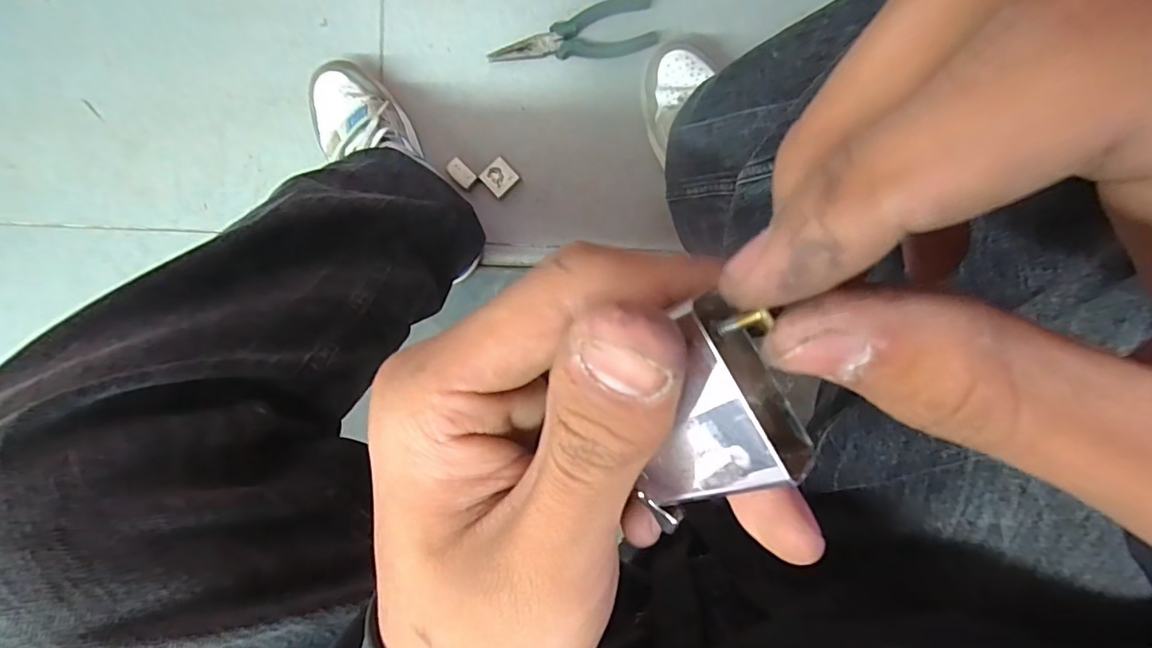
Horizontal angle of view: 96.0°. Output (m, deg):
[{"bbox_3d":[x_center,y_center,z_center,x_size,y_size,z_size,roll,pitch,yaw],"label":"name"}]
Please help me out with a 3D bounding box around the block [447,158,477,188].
[{"bbox_3d":[-0.140,-0.184,0.632,0.038,0.007,0.021,42,96,0],"label":"block"}]

